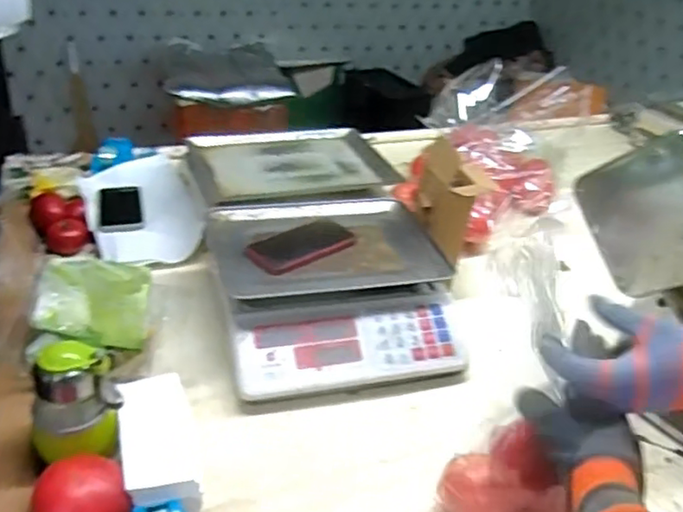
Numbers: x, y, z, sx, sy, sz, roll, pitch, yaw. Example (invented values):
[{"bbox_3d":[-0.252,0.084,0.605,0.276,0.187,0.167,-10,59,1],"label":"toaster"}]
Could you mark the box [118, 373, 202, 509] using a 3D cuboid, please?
[{"bbox_3d":[-0.203,0.200,0.687,0.074,0.048,0.175,-6,34,-18],"label":"box"}]

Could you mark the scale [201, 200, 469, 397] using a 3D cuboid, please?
[{"bbox_3d":[-0.019,0.037,0.915,0.322,0.098,0.335,-4,34,-15],"label":"scale"}]

